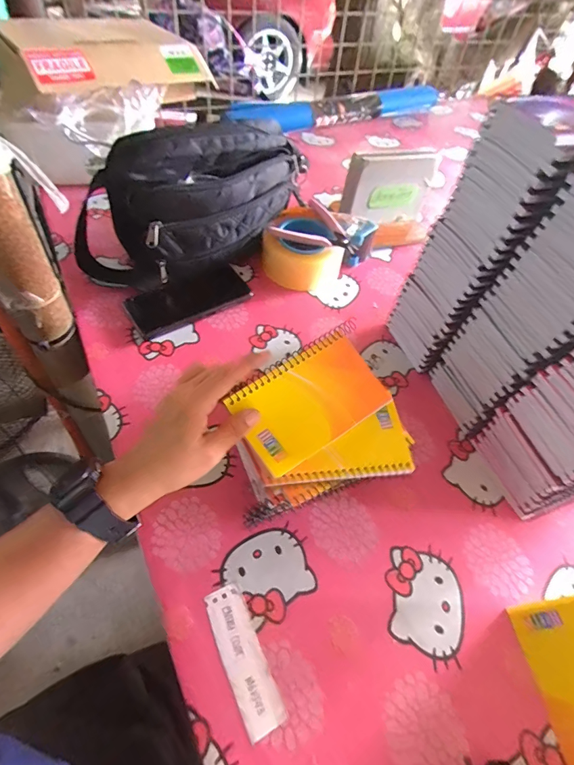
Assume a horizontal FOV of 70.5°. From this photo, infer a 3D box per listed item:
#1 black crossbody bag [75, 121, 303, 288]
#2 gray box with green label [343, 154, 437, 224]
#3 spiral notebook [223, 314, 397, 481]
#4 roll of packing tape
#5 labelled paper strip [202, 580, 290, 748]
[{"bbox_3d":[-0.114,-0.245,0.555,0.334,0.174,0.107,-29,62,-24],"label":"black crossbody bag"},{"bbox_3d":[0.171,-0.321,0.673,0.147,0.111,0.028,-11,56,-13],"label":"gray box with green label"},{"bbox_3d":[0.024,0.011,0.362,0.139,0.007,0.083,-33,81,-19],"label":"spiral notebook"},{"bbox_3d":[0.015,-0.202,0.613,0.108,0.064,0.122,-20,59,-19],"label":"roll of packing tape"},{"bbox_3d":[-0.037,0.224,0.334,0.032,0.004,0.106,-19,59,-18],"label":"labelled paper strip"}]

